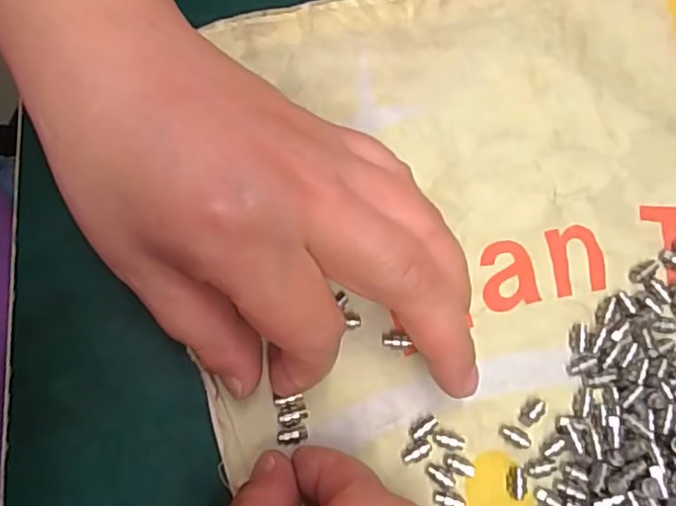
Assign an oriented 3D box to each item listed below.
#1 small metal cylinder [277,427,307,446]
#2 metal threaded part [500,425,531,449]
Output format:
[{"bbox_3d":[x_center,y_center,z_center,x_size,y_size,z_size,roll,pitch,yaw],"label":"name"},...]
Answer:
[{"bbox_3d":[-0.015,0.062,0.205,0.010,0.004,0.005,-11,79,-2],"label":"small metal cylinder"},{"bbox_3d":[0.060,0.062,0.208,0.010,0.004,0.006,25,80,5],"label":"metal threaded part"}]

